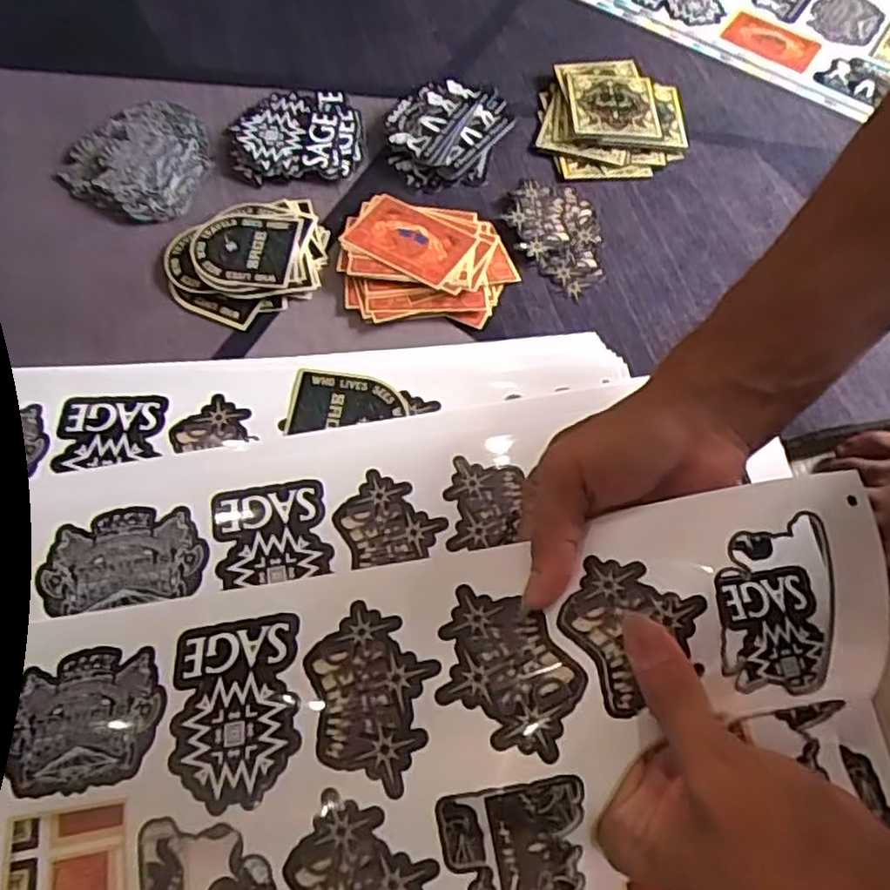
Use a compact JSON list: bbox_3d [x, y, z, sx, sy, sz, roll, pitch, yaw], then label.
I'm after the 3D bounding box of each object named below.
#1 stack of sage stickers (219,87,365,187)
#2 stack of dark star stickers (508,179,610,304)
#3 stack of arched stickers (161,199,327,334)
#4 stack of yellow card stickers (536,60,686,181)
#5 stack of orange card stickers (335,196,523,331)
[{"bbox_3d":[-0.112,-0.231,0.514,0.099,0.009,0.087,-10,65,-7],"label":"stack of sage stickers"},{"bbox_3d":[0.078,-0.147,0.488,0.062,0.008,0.095,-1,64,-3],"label":"stack of dark star stickers"},{"bbox_3d":[-0.128,-0.127,0.463,0.107,0.008,0.085,-30,69,-16],"label":"stack of arched stickers"},{"bbox_3d":[0.129,-0.258,0.542,0.110,0.011,0.115,-3,64,-4],"label":"stack of yellow card stickers"},{"bbox_3d":[-0.012,-0.126,0.468,0.113,0.010,0.093,1,64,-2],"label":"stack of orange card stickers"}]

